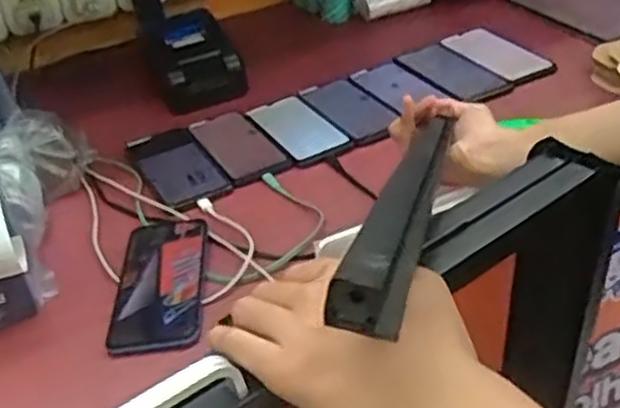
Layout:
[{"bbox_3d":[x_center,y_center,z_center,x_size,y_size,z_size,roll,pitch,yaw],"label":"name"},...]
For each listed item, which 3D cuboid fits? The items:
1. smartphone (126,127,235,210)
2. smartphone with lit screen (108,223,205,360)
[{"bbox_3d":[-0.156,-0.050,0.869,0.082,0.015,0.170,-20,35,-18],"label":"smartphone"},{"bbox_3d":[-0.136,0.071,0.691,0.078,0.016,0.174,-7,33,1],"label":"smartphone with lit screen"}]

